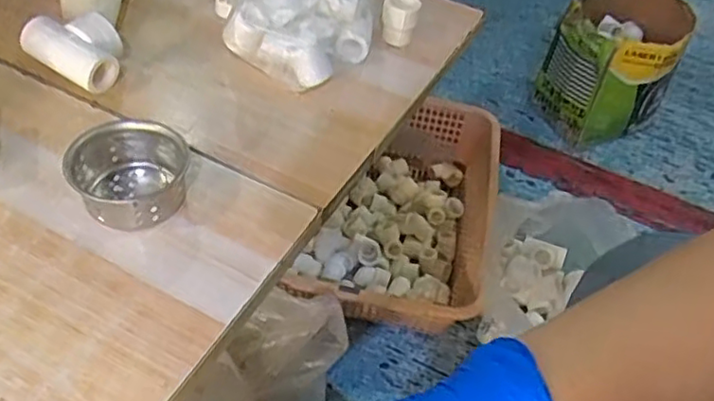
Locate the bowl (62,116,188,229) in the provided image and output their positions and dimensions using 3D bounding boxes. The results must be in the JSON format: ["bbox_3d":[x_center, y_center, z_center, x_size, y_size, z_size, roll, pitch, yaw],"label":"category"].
[{"bbox_3d":[-0.152,-0.020,0.427,0.069,0.043,0.067,3,47,-4],"label":"bowl"}]

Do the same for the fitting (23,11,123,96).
[{"bbox_3d":[-0.221,-0.120,0.508,0.074,0.040,0.049,22,49,13],"label":"fitting"}]

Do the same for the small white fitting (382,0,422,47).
[{"bbox_3d":[0.041,-0.173,0.611,0.033,0.035,0.033,8,47,1],"label":"small white fitting"}]

